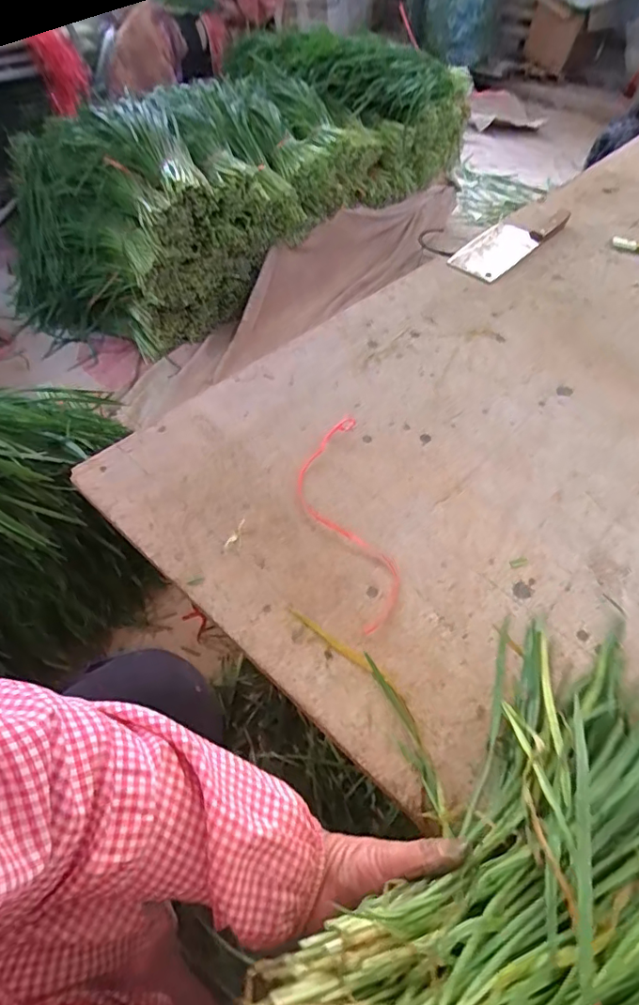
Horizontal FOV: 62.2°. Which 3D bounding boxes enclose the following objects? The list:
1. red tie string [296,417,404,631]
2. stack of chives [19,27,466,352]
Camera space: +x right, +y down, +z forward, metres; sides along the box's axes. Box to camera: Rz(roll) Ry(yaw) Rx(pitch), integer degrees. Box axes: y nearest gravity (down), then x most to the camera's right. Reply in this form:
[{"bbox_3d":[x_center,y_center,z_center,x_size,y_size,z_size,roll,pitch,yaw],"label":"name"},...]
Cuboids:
[{"bbox_3d":[0.023,0.009,0.542,0.081,0.008,0.262,-6,54,-8],"label":"red tie string"},{"bbox_3d":[-0.227,-0.887,1.359,1.270,0.411,0.649,-34,61,-11],"label":"stack of chives"}]

